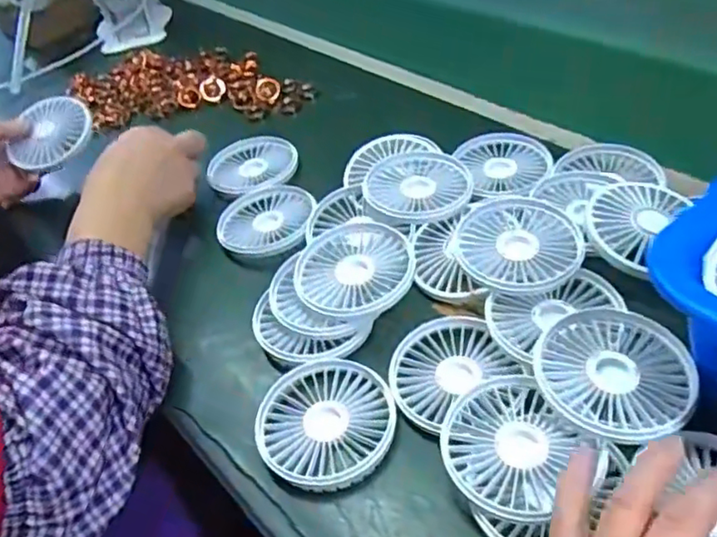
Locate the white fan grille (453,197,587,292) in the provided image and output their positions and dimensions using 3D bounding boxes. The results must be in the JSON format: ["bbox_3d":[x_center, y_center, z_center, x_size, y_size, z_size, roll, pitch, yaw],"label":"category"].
[{"bbox_3d":[0.114,-0.021,0.454,0.084,0.020,0.094,-5,47,2],"label":"white fan grille"}]

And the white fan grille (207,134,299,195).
[{"bbox_3d":[-0.105,-0.098,0.619,0.086,0.026,0.088,-3,47,4],"label":"white fan grille"}]

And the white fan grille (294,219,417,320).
[{"bbox_3d":[-0.002,-0.002,0.465,0.087,0.017,0.086,-3,47,4],"label":"white fan grille"}]

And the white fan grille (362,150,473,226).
[{"bbox_3d":[0.048,-0.073,0.523,0.087,0.010,0.090,-6,47,1],"label":"white fan grille"}]

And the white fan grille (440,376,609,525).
[{"bbox_3d":[0.087,0.101,0.352,0.079,0.010,0.079,-4,45,4],"label":"white fan grille"}]

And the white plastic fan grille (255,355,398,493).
[{"bbox_3d":[-0.021,0.096,0.403,0.087,0.016,0.092,-3,47,4],"label":"white plastic fan grille"}]

